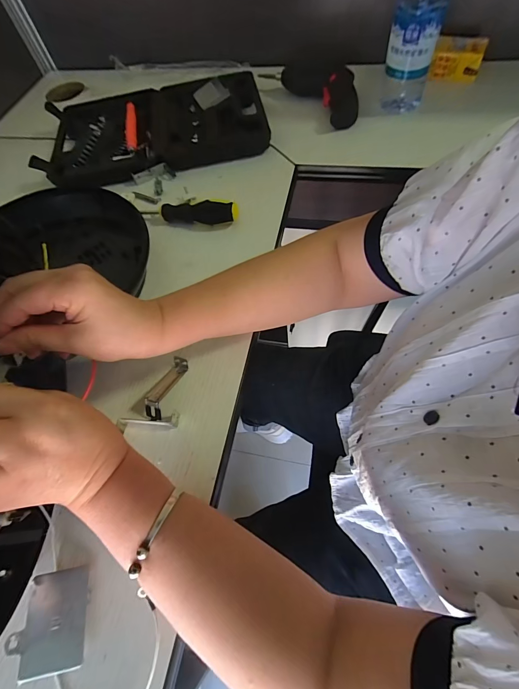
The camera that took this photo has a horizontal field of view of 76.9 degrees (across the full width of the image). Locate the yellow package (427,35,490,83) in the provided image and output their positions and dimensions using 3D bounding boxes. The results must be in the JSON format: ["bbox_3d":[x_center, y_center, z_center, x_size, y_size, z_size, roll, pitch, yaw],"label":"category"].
[{"bbox_3d":[0.316,-0.456,0.523,0.074,0.042,0.048,15,64,14],"label":"yellow package"}]

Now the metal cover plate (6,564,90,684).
[{"bbox_3d":[-0.155,0.206,0.243,0.049,0.010,0.061,-11,61,1],"label":"metal cover plate"}]

